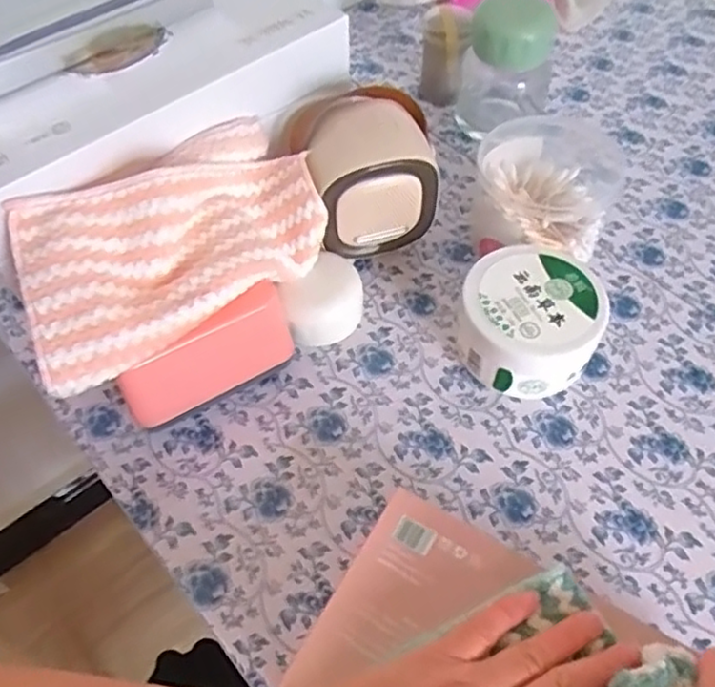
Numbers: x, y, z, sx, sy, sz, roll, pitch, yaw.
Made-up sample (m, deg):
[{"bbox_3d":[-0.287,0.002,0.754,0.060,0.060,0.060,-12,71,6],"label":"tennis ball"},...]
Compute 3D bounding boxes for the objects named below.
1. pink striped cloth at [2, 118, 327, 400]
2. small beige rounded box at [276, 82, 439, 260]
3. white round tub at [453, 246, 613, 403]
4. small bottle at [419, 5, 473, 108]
[{"bbox_3d":[-0.114,-0.061,0.419,0.203,0.070,0.110,-36,62,-21],"label":"pink striped cloth"},{"bbox_3d":[0.005,-0.122,0.502,0.101,0.107,0.086,-21,57,-13],"label":"small beige rounded box"},{"bbox_3d":[0.116,-0.013,0.456,0.091,0.055,0.088,0,55,0],"label":"white round tub"},{"bbox_3d":[0.081,-0.266,0.621,0.042,0.084,0.043,7,55,5],"label":"small bottle"}]

